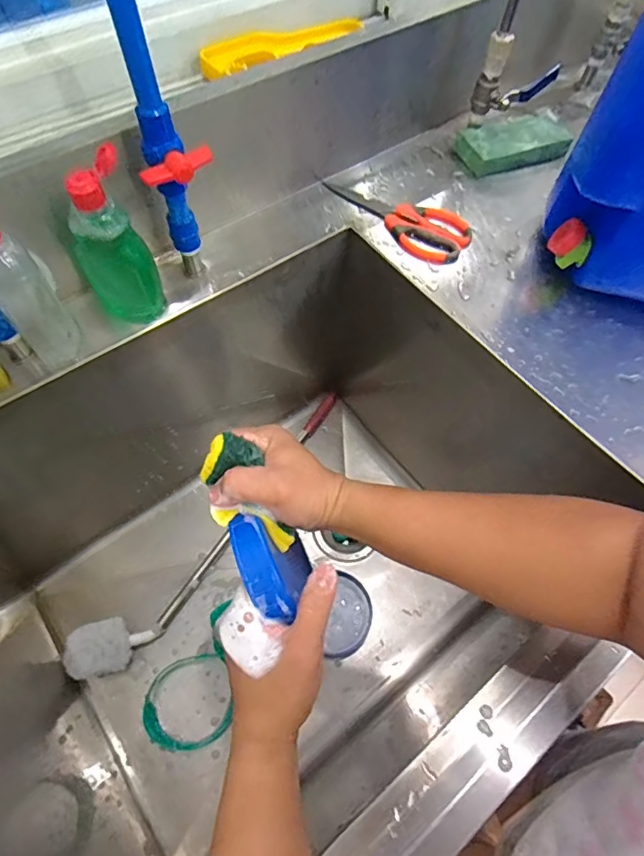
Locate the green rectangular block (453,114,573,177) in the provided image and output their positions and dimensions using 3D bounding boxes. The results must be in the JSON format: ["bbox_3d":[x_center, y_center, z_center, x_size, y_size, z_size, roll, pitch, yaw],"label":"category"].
[{"bbox_3d":[0.273,-0.405,0.687,0.164,0.036,0.077,-10,64,-9],"label":"green rectangular block"}]

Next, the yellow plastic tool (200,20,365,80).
[{"bbox_3d":[-0.040,-0.431,0.544,0.202,0.023,0.038,-34,69,-19],"label":"yellow plastic tool"}]

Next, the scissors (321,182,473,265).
[{"bbox_3d":[0.099,-0.278,0.620,0.198,0.011,0.083,39,67,16],"label":"scissors"}]

